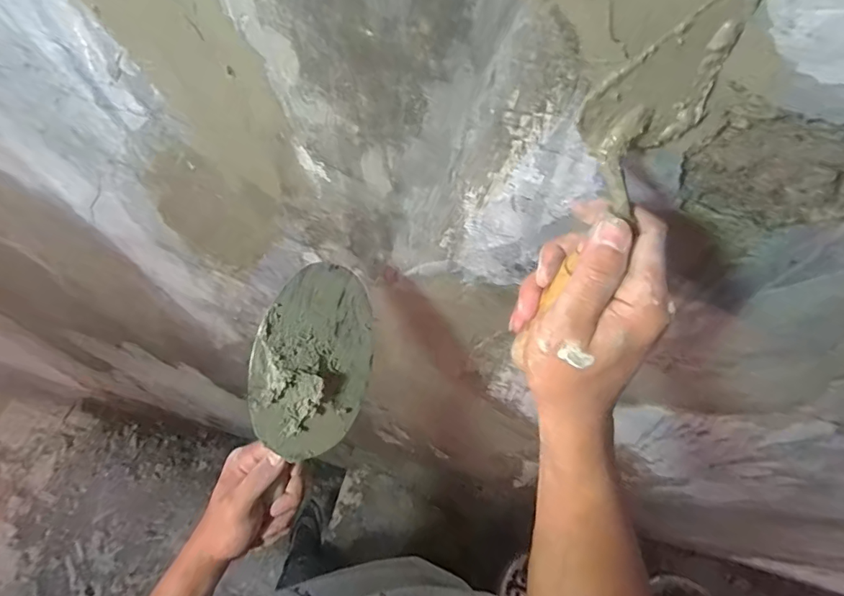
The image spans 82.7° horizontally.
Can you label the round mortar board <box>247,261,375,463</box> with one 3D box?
[{"bbox_3d":[-0.090,0.056,0.415,0.105,0.018,0.166,10,87,-33],"label":"round mortar board"}]

